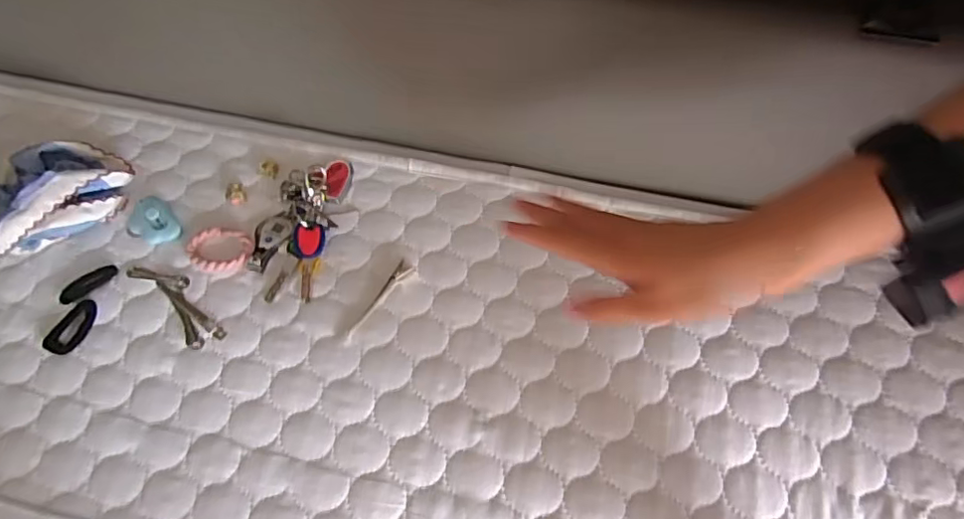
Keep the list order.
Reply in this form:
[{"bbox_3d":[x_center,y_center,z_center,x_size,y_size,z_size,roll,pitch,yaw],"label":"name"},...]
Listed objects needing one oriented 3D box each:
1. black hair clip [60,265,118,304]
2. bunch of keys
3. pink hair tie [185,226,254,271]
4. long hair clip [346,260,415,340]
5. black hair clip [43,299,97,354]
[{"bbox_3d":[-0.347,0.021,0.490,0.048,0.007,0.017,-37,67,-15],"label":"black hair clip"},{"bbox_3d":[-0.162,-0.034,0.502,0.076,0.021,0.140,16,65,11],"label":"bunch of keys"},{"bbox_3d":[-0.234,-0.010,0.494,0.060,0.010,0.041,5,64,5],"label":"pink hair tie"},{"bbox_3d":[-0.087,0.035,0.473,0.014,0.005,0.081,31,69,17],"label":"long hair clip"},{"bbox_3d":[-0.348,0.057,0.472,0.025,0.007,0.049,27,68,15],"label":"black hair clip"}]

